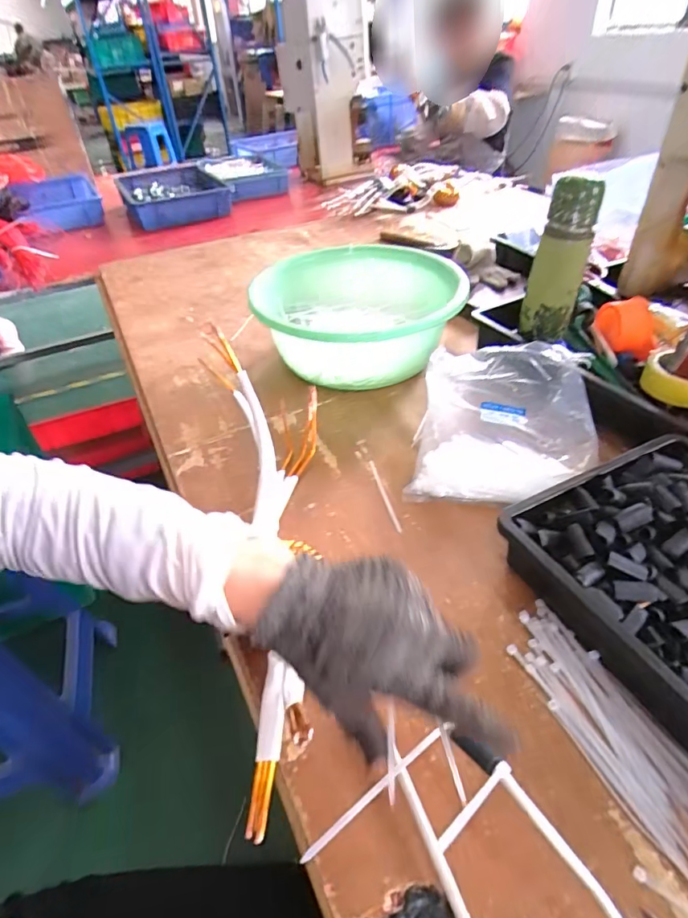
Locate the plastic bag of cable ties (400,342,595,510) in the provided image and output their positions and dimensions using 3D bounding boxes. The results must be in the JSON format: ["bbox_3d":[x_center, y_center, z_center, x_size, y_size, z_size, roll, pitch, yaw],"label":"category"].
[{"bbox_3d":[0.191,-0.048,0.593,0.202,0.106,0.221,5,41,10],"label":"plastic bag of cable ties"}]

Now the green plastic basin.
[{"bbox_3d":[0.014,-0.211,0.759,0.286,0.151,0.297,-3,41,3],"label":"green plastic basin"}]

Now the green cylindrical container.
[{"bbox_3d":[0.287,-0.258,0.656,0.049,0.196,0.049,1,38,0],"label":"green cylindrical container"}]

